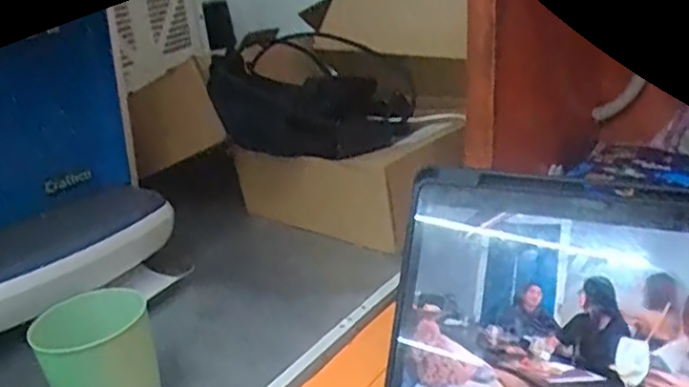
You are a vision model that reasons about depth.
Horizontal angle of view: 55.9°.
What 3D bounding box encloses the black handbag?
[{"bbox_3d":[-0.034,-0.109,0.721,0.226,0.138,0.056,-5,22,0],"label":"black handbag"}]

